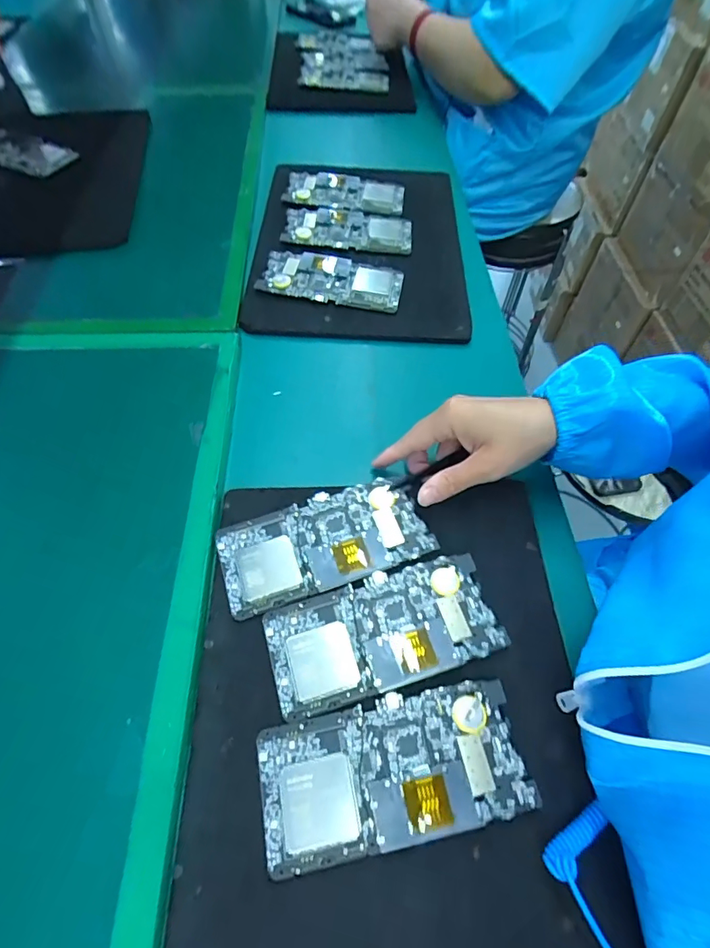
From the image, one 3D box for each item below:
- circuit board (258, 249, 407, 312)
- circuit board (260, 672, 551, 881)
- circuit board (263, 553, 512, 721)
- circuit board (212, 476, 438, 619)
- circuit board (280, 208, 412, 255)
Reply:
[{"bbox_3d":[-0.025,-0.219,0.520,0.152,0.010,0.070,9,59,3],"label":"circuit board"},{"bbox_3d":[0.022,0.174,0.279,0.152,0.011,0.074,-8,59,-7],"label":"circuit board"},{"bbox_3d":[0.019,0.106,0.321,0.152,0.004,0.073,-13,60,-10],"label":"circuit board"},{"bbox_3d":[-0.024,0.050,0.354,0.152,0.005,0.072,-16,61,-10],"label":"circuit board"},{"bbox_3d":[-0.008,-0.300,0.574,0.153,0.009,0.075,4,58,0],"label":"circuit board"}]

